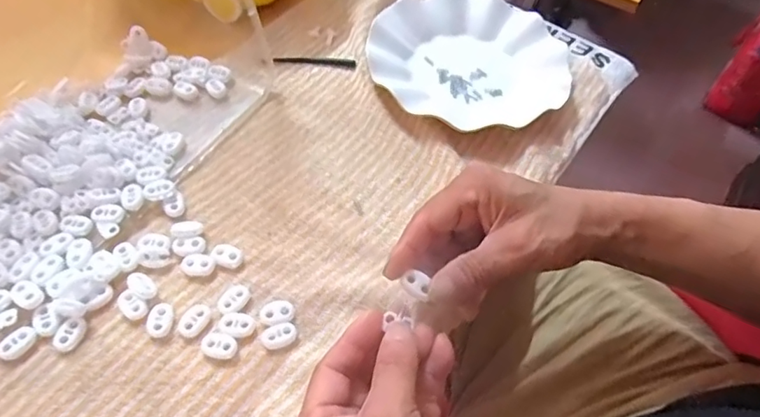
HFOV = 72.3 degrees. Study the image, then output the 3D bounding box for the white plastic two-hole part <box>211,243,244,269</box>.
[{"bbox_3d":[-0.108,0.033,0.366,0.022,0.006,0.016,27,57,15],"label":"white plastic two-hole part"}]

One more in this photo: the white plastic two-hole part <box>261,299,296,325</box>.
[{"bbox_3d":[-0.068,0.069,0.344,0.022,0.004,0.016,1,55,-3],"label":"white plastic two-hole part"}]

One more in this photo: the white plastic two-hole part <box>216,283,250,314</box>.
[{"bbox_3d":[-0.097,0.061,0.347,0.016,0.004,0.022,30,58,16],"label":"white plastic two-hole part"}]

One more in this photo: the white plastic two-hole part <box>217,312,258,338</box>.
[{"bbox_3d":[-0.093,0.074,0.336,0.023,0.004,0.016,5,55,0],"label":"white plastic two-hole part"}]

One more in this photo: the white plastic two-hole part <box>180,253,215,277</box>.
[{"bbox_3d":[-0.126,0.039,0.361,0.022,0.005,0.015,-1,55,-5],"label":"white plastic two-hole part"}]

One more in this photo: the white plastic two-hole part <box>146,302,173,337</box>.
[{"bbox_3d":[-0.143,0.072,0.336,0.016,0.004,0.023,-5,55,-7],"label":"white plastic two-hole part"}]

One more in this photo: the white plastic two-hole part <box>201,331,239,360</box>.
[{"bbox_3d":[-0.102,0.086,0.329,0.023,0.004,0.016,15,55,7],"label":"white plastic two-hole part"}]

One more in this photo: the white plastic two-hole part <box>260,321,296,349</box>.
[{"bbox_3d":[-0.065,0.082,0.336,0.022,0.006,0.017,-14,57,-13],"label":"white plastic two-hole part"}]

